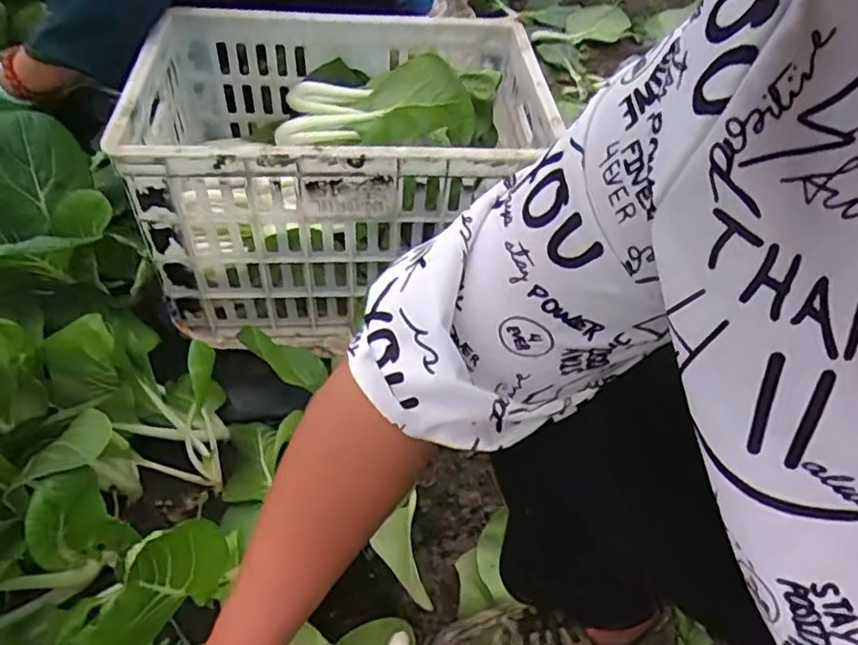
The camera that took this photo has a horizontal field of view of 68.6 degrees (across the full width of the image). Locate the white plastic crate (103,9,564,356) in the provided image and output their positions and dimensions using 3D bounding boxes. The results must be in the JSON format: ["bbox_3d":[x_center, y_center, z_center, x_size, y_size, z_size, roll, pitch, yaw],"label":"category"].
[{"bbox_3d":[-0.113,-0.204,0.868,0.502,0.291,0.389,0,47,-6],"label":"white plastic crate"}]

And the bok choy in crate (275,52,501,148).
[{"bbox_3d":[-0.052,-0.302,0.853,0.291,0.088,0.145,4,47,-2],"label":"bok choy in crate"}]

